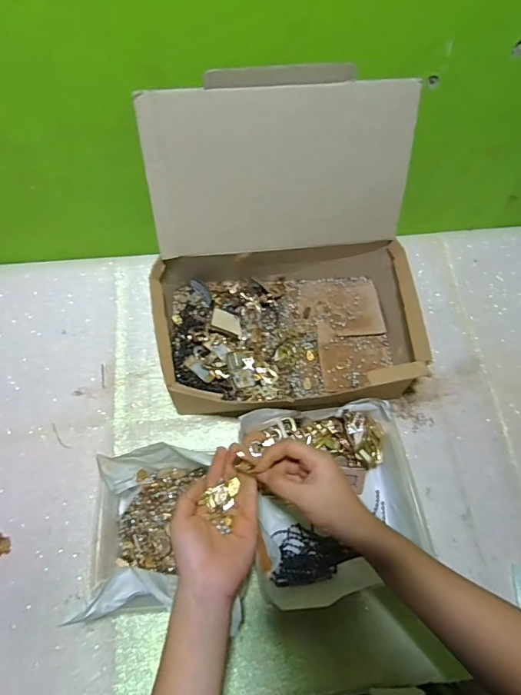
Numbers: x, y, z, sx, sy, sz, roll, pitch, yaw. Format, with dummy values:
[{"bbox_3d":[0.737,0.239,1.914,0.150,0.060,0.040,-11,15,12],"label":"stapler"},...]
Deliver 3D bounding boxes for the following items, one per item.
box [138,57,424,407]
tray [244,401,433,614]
[{"bbox_3d":[0.032,-0.097,0.547,0.333,0.273,0.301,-5,67,-4],"label":"box"},{"bbox_3d":[0.088,0.178,0.532,0.198,0.075,0.207,-8,67,-5],"label":"tray"}]

